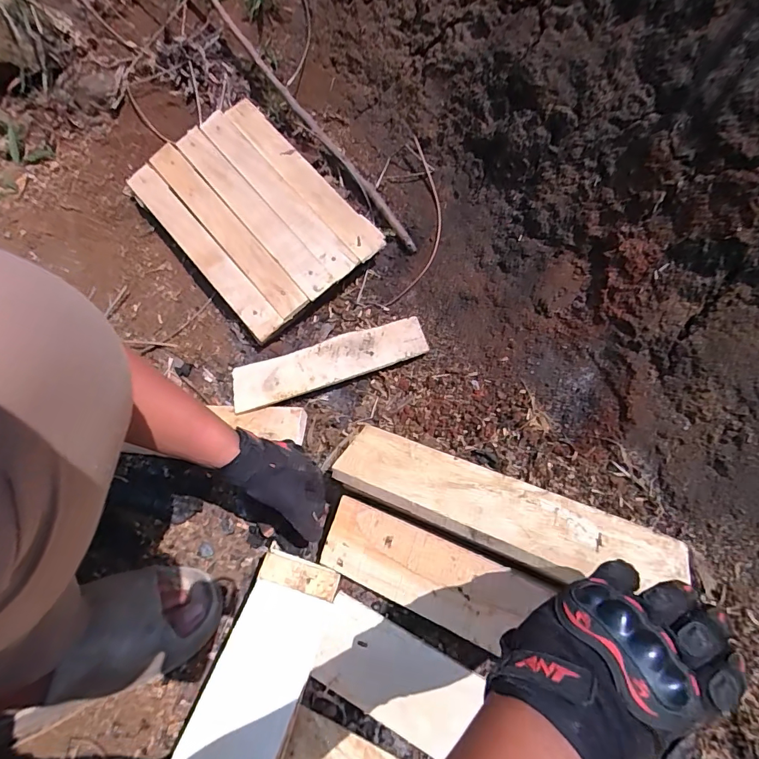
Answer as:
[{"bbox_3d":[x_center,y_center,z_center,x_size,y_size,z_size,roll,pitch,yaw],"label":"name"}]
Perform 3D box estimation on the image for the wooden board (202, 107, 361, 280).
[{"bbox_3d":[-0.188,-0.334,0.772,0.052,0.013,0.430,-39,74,-6],"label":"wooden board"}]

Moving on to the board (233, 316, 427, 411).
[{"bbox_3d":[-0.085,-0.028,0.700,0.315,0.014,0.086,-18,59,2],"label":"board"}]

